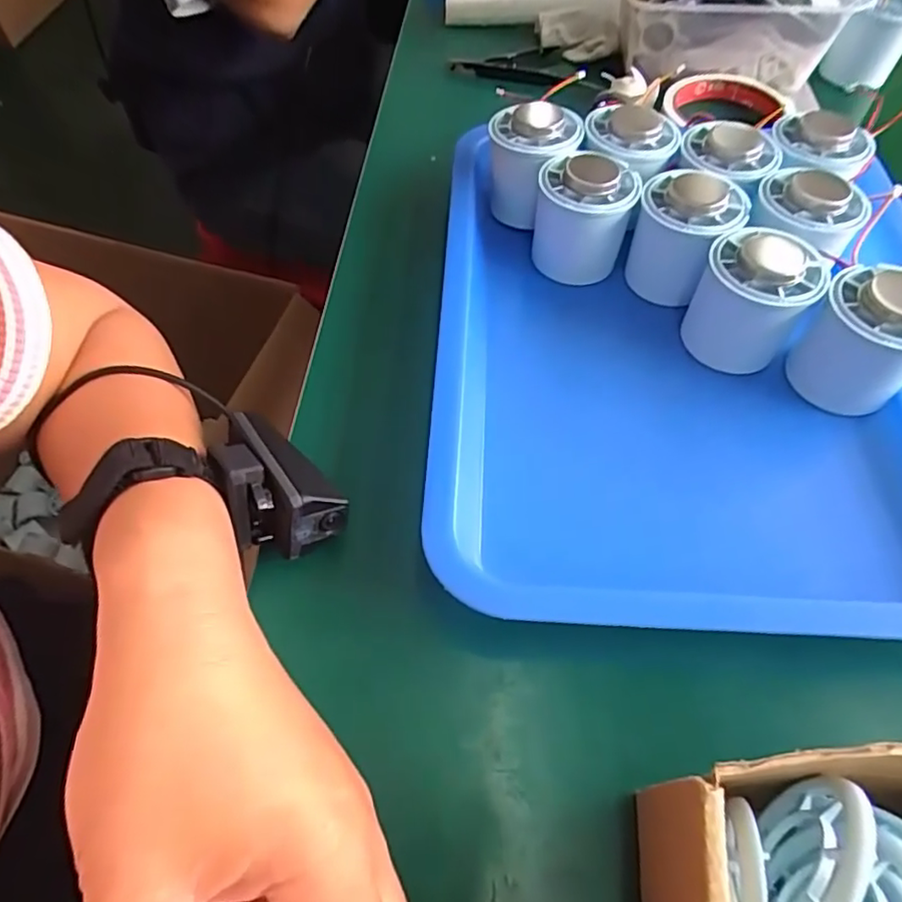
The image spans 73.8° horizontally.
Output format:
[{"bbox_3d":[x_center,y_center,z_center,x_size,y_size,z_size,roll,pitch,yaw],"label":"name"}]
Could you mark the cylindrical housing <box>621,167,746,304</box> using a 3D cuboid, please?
[{"bbox_3d":[0.127,-0.118,0.335,0.050,0.059,0.055,1,57,-1],"label":"cylindrical housing"}]

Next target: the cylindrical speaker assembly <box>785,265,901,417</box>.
[{"bbox_3d":[0.196,-0.049,0.287,0.053,0.057,0.055,1,57,-1],"label":"cylindrical speaker assembly"}]

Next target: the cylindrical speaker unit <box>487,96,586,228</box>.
[{"bbox_3d":[0.051,-0.171,0.371,0.043,0.069,0.051,-29,62,-19],"label":"cylindrical speaker unit"}]

